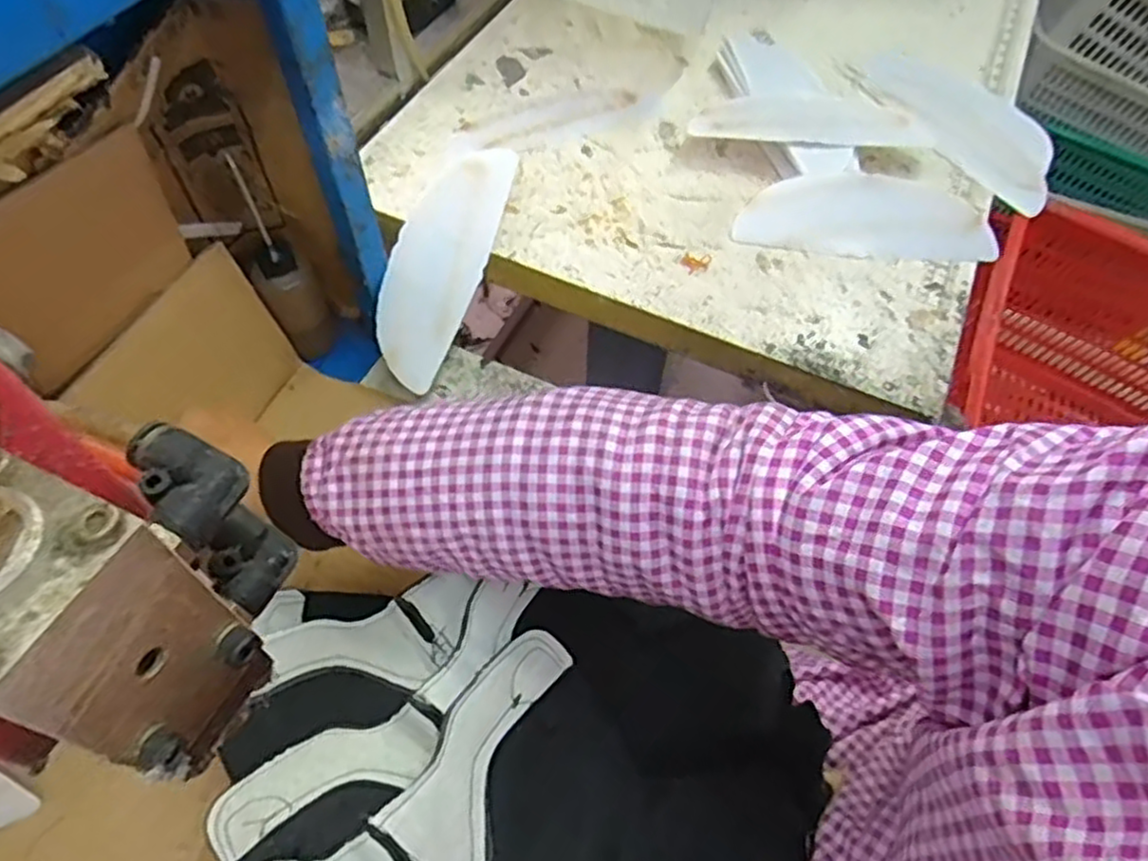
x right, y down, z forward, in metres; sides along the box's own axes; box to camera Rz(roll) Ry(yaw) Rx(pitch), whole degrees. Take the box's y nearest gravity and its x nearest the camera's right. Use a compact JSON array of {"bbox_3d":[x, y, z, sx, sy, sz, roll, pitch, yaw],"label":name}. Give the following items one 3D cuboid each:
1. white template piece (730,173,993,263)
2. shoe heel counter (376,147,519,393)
[{"bbox_3d":[0.246,-0.186,0.620,0.209,0.032,0.078,4,58,2],"label":"white template piece"},{"bbox_3d":[-0.106,-0.139,0.584,0.070,0.012,0.206,21,79,-1],"label":"shoe heel counter"}]

